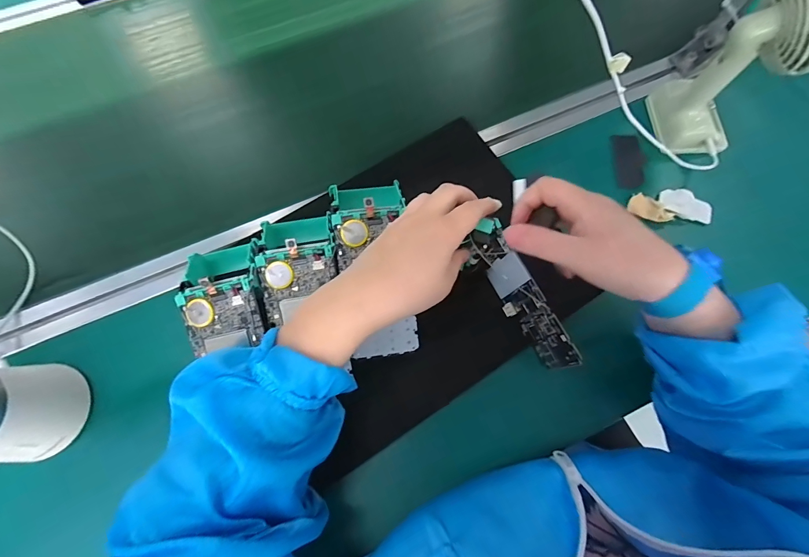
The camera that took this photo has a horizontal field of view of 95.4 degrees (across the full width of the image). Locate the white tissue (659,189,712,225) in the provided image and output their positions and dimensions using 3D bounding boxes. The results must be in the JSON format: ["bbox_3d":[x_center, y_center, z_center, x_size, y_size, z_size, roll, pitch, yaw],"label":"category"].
[{"bbox_3d":[0.315,-0.082,0.411,0.055,0.014,0.026,29,76,8],"label":"white tissue"}]

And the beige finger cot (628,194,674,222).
[{"bbox_3d":[0.273,-0.076,0.407,0.047,0.007,0.026,35,77,10],"label":"beige finger cot"}]

